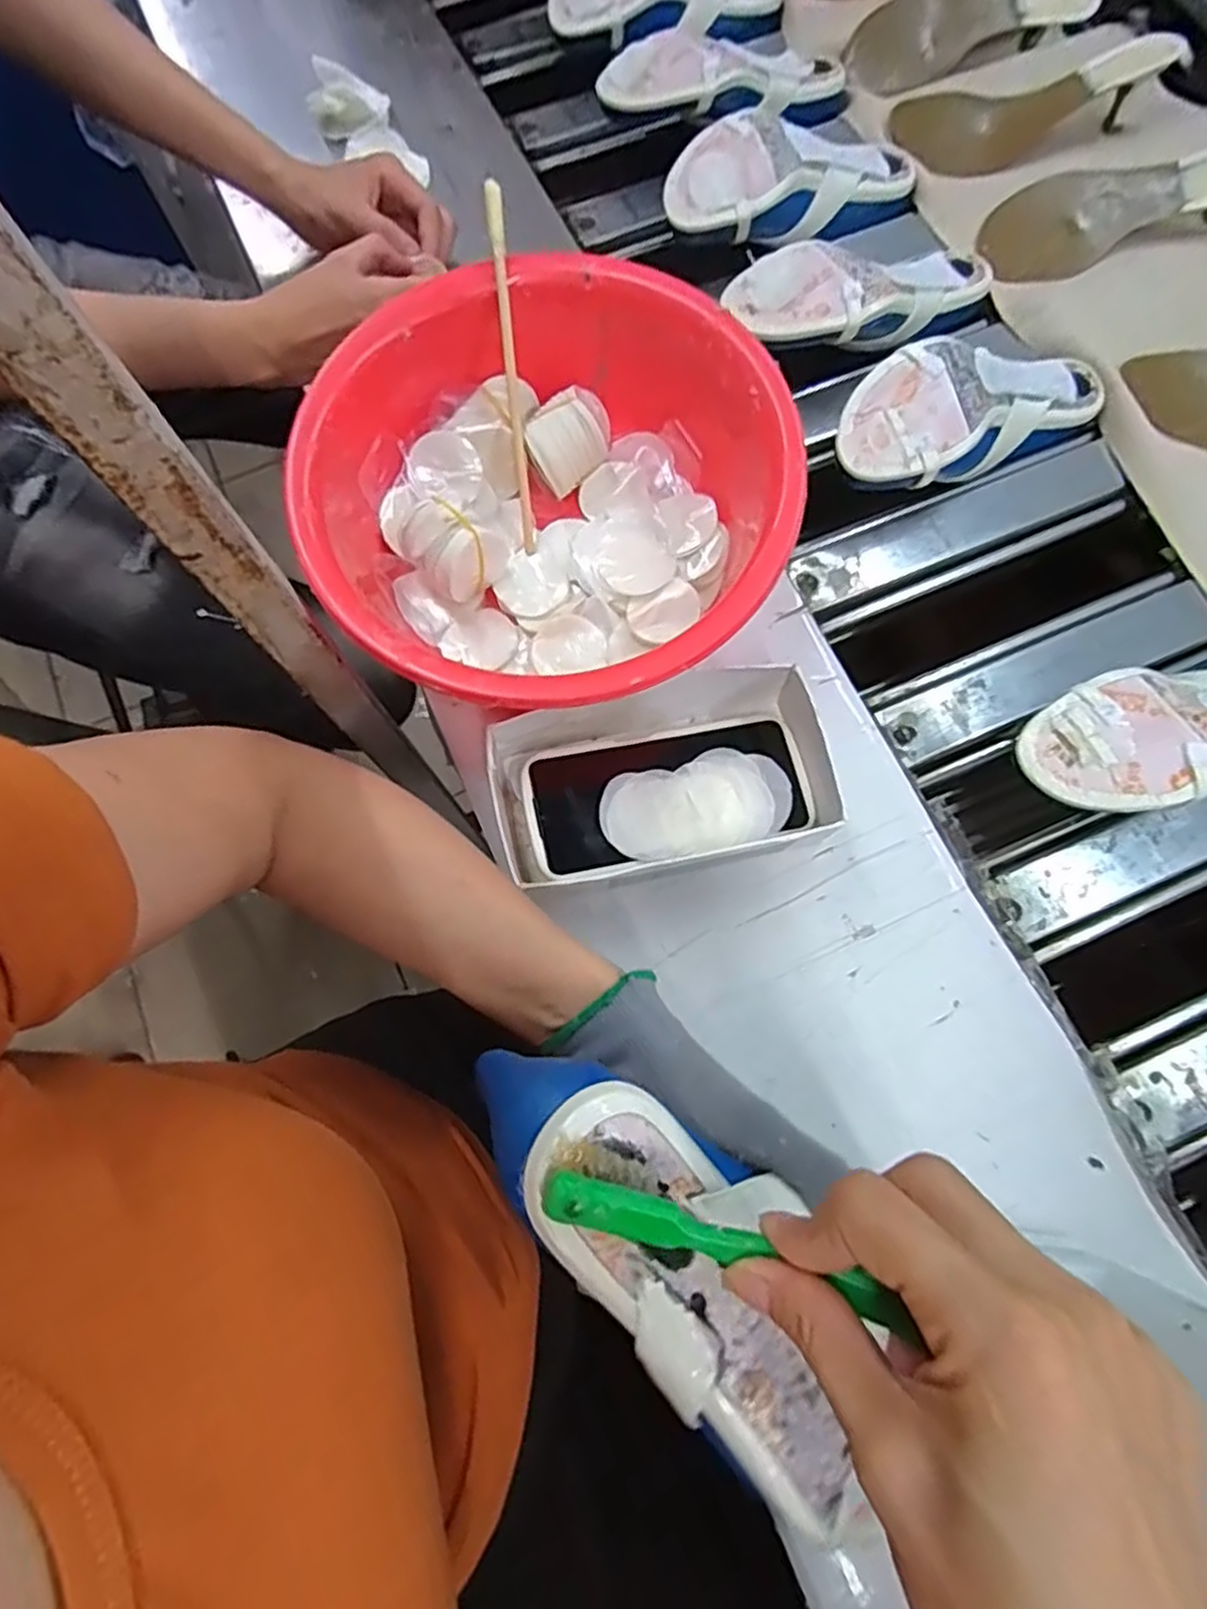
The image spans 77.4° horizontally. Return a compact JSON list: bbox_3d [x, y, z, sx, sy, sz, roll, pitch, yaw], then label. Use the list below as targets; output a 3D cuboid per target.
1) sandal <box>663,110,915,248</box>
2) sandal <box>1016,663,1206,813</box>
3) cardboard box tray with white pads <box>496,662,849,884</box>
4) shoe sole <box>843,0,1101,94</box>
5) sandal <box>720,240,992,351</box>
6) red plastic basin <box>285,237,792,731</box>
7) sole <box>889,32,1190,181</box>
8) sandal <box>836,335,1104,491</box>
[{"bbox_3d":[0.158,-0.512,0.620,0.227,0.050,0.084,-16,74,-17],"label":"sandal"},{"bbox_3d":[0.359,-0.044,0.475,0.212,0.064,0.084,-16,75,-3],"label":"sandal"},{"bbox_3d":[0.033,-0.015,0.447,0.196,0.050,0.116,-10,75,-1],"label":"cardboard box tray with white pads"},{"bbox_3d":[0.343,-0.737,0.707,0.240,0.029,0.068,-20,75,-4],"label":"shoe sole"},{"bbox_3d":[0.211,-0.397,0.578,0.222,0.047,0.085,-18,74,-16],"label":"sandal"},{"bbox_3d":[-0.033,-0.175,0.458,0.274,0.096,0.269,-1,75,2],"label":"red plastic basin"},{"bbox_3d":[0.368,-0.609,0.650,0.233,0.045,0.072,-13,75,-2],"label":"sole"},{"bbox_3d":[0.271,-0.288,0.551,0.231,0.058,0.089,-19,74,-16],"label":"sandal"}]

